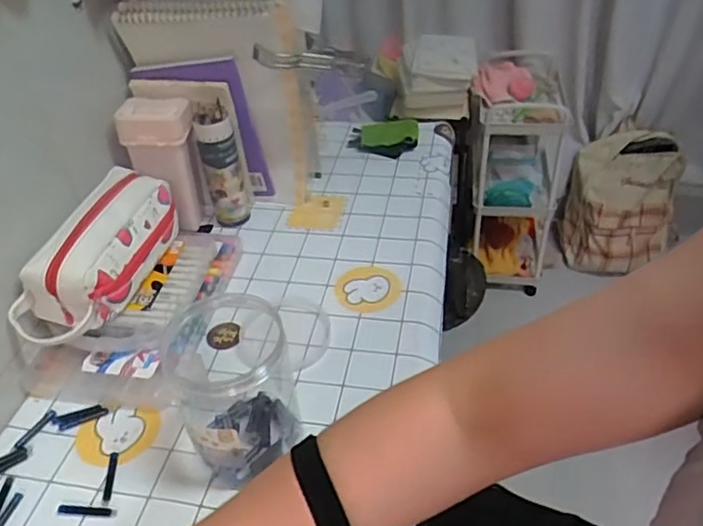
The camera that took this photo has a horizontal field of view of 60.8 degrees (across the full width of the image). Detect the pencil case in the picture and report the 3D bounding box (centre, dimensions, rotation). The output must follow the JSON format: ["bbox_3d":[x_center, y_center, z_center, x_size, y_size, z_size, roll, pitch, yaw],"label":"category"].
[{"bbox_3d":[-0.262,-0.011,0.632,0.092,0.098,0.216,15,56,19],"label":"pencil case"}]

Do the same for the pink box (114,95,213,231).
[{"bbox_3d":[-0.236,-0.125,0.783,0.085,0.169,0.067,-3,41,2],"label":"pink box"}]

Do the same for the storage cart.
[{"bbox_3d":[0.473,-0.274,1.714,0.272,0.543,0.441,8,42,14],"label":"storage cart"}]

